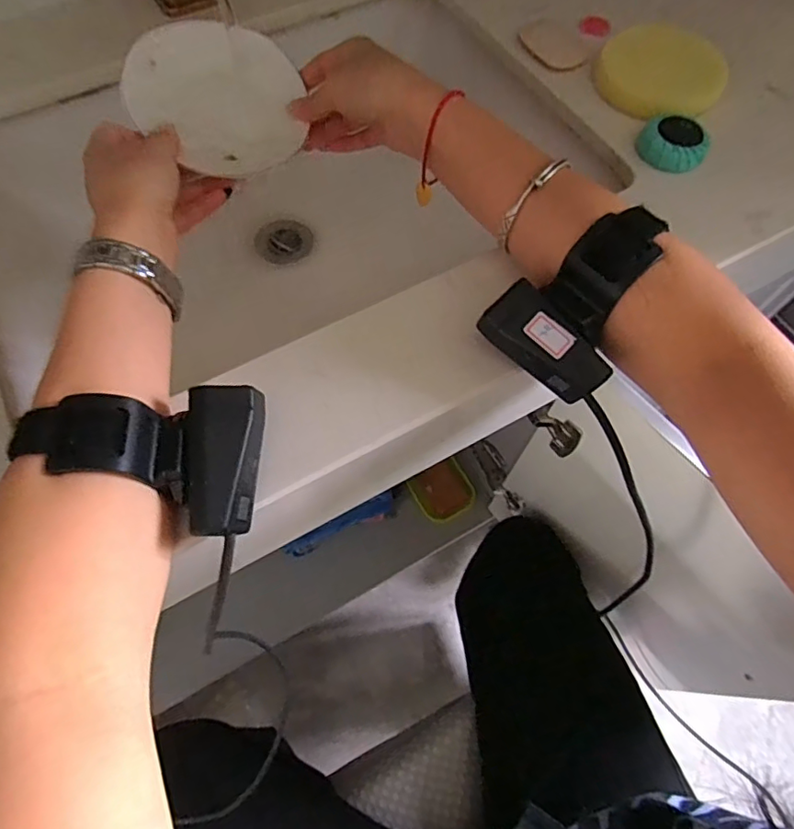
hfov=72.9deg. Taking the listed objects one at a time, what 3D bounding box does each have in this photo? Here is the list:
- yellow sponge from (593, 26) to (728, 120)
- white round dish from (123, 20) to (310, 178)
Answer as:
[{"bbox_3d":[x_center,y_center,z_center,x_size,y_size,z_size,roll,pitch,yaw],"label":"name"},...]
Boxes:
[{"bbox_3d":[0.196,-0.256,0.402,0.090,0.018,0.081,21,67,9],"label":"yellow sponge"},{"bbox_3d":[-0.129,-0.228,0.386,0.115,0.008,0.122,3,78,-13],"label":"white round dish"}]

